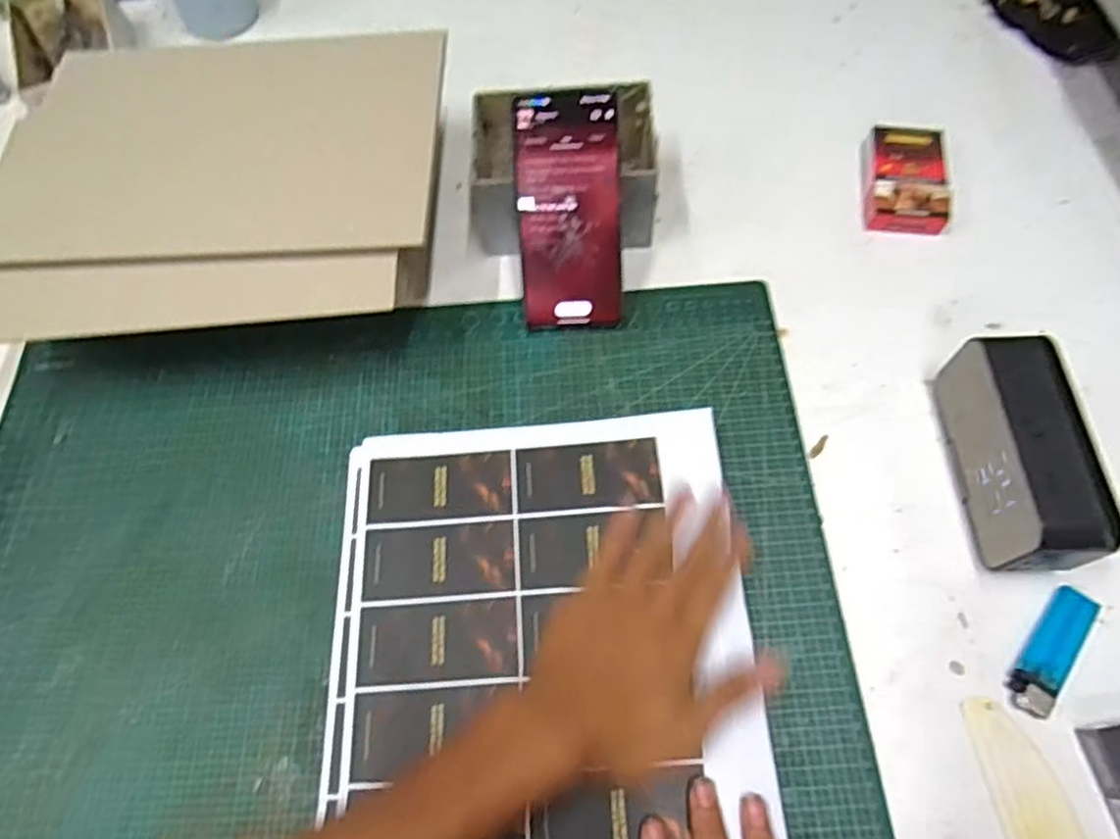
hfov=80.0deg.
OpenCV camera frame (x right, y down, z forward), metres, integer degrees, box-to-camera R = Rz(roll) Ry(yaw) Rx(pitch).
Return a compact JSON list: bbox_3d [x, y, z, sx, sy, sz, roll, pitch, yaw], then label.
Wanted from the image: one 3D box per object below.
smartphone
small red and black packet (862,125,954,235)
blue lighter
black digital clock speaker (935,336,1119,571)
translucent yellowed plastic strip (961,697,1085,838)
[{"bbox_3d":[0.007,-0.143,0.476,0.070,0.159,0.007,-1,22,3],"label":"smartphone"},{"bbox_3d":[0.282,-0.196,0.544,0.061,0.023,0.097,10,65,8],"label":"small red and black packet"},{"bbox_3d":[0.289,0.134,0.390,0.024,0.008,0.082,37,71,19],"label":"blue lighter"},{"bbox_3d":[0.284,0.022,0.416,0.044,0.073,0.139,-1,64,3],"label":"black digital clock speaker"},{"bbox_3d":[0.257,0.215,0.356,0.040,0.004,0.122,-7,64,0],"label":"translucent yellowed plastic strip"}]

